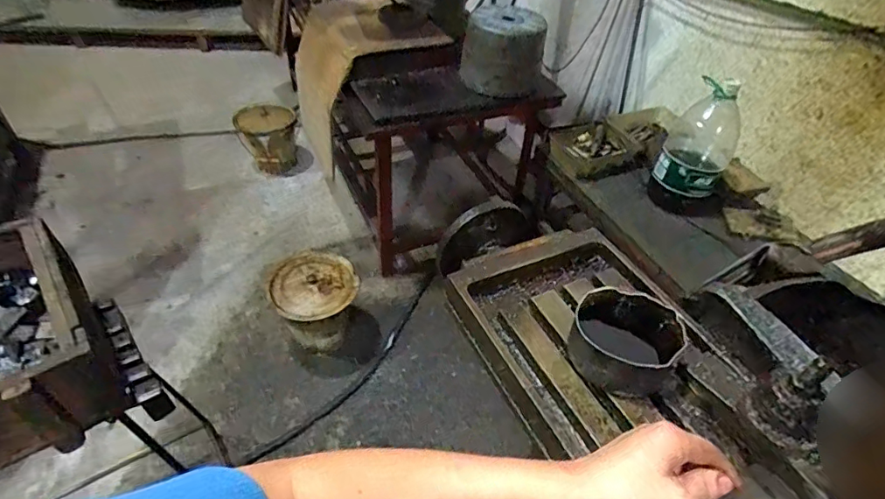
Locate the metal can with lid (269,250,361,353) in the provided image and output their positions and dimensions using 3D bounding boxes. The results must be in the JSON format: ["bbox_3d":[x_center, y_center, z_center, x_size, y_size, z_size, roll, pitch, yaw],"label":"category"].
[{"bbox_3d":[-0.368,0.160,1.459,0.226,0.213,0.228,-16,48,-20],"label":"metal can with lid"}]

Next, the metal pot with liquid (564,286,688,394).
[{"bbox_3d":[0.193,0.099,0.527,0.105,0.054,0.104,2,44,-2],"label":"metal pot with liquid"}]

